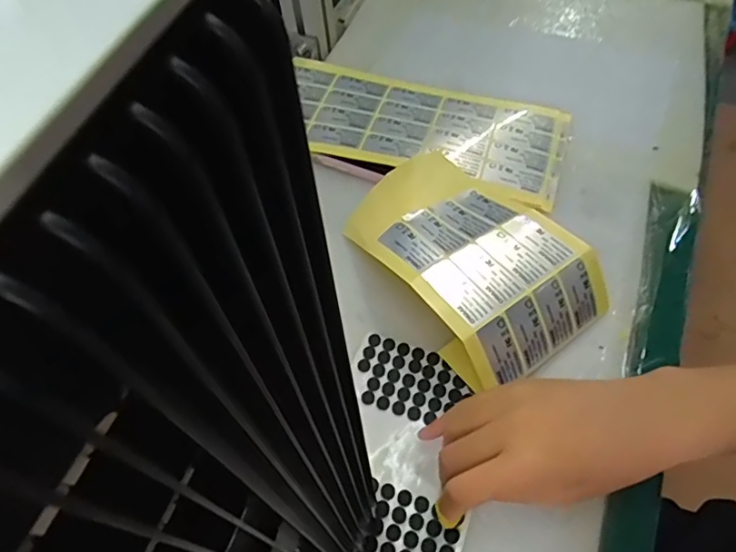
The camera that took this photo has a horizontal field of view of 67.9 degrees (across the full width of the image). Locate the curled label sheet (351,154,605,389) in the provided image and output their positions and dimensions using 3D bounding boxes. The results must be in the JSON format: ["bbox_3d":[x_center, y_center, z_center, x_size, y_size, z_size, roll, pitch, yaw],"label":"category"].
[{"bbox_3d":[0.075,-0.023,0.422,0.125,0.046,0.198,-32,58,-16],"label":"curled label sheet"}]

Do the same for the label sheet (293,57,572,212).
[{"bbox_3d":[0.047,-0.143,0.519,0.270,0.008,0.120,17,57,11],"label":"label sheet"}]

